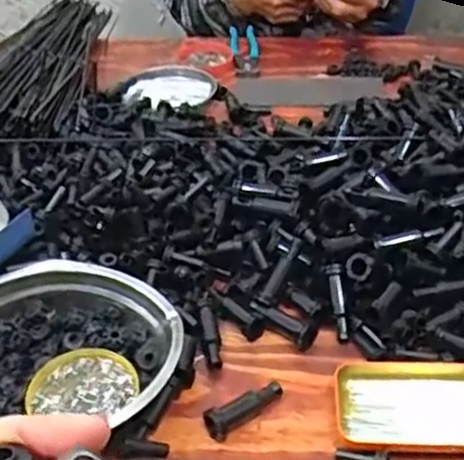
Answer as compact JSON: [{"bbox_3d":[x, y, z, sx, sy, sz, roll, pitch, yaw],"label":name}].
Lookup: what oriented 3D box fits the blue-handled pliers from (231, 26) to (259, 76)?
[{"bbox_3d":[0.021,-0.270,1.072,0.038,0.012,0.161,-4,38,-1],"label":"blue-handled pliers"}]

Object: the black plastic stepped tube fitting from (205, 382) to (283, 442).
[{"bbox_3d":[0.009,0.137,0.556,0.070,0.021,0.021,-28,45,-28],"label":"black plastic stepped tube fitting"}]

